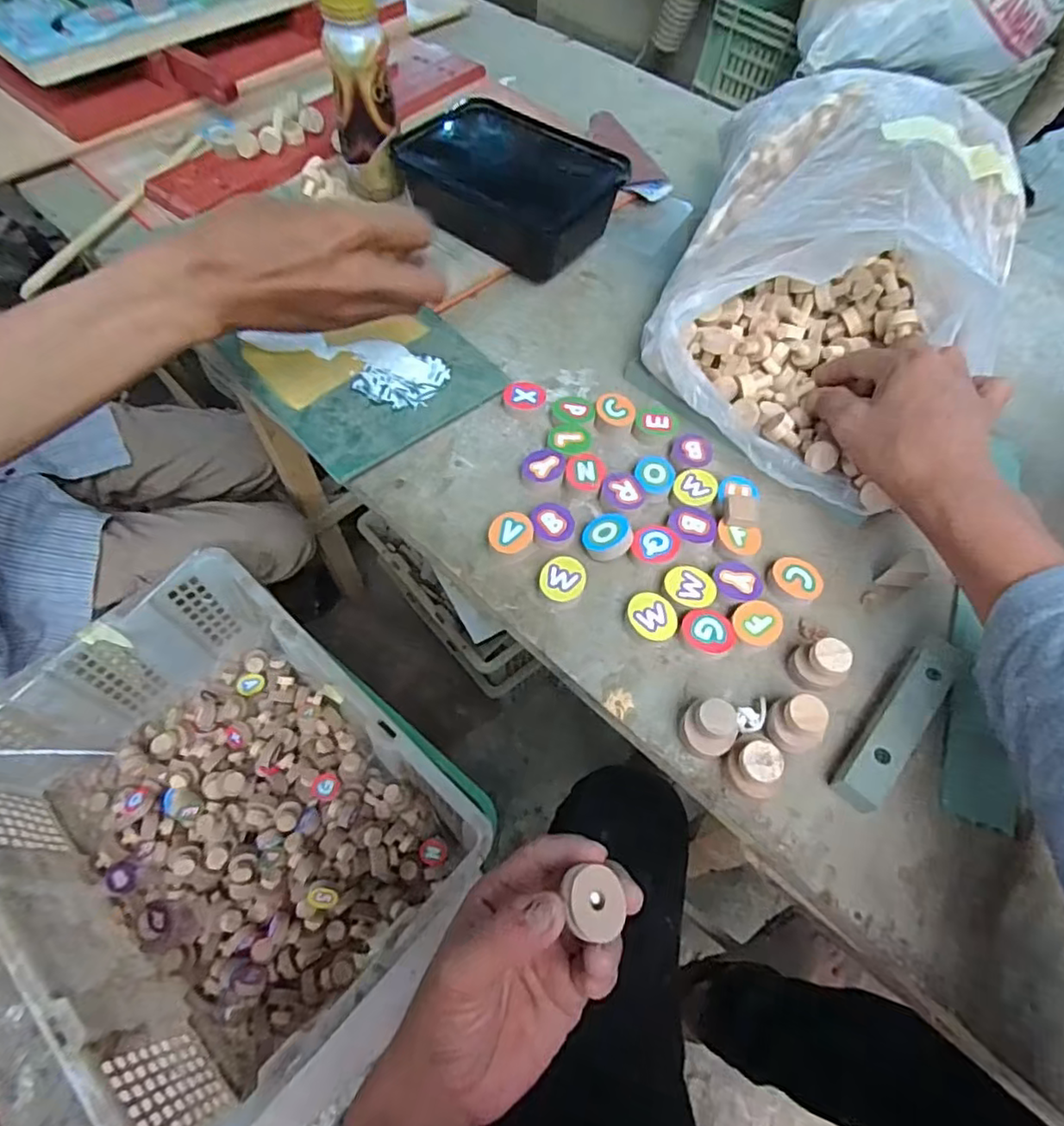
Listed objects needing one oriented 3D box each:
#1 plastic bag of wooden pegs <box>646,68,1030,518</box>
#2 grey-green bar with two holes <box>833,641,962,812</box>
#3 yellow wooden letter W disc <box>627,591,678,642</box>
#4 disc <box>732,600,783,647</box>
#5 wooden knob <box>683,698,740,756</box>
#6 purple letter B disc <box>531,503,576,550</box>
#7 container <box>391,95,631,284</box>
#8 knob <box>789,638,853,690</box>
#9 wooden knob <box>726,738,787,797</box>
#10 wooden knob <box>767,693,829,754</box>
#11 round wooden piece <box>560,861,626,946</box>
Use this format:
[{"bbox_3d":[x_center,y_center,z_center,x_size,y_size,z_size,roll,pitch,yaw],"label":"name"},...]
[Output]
[{"bbox_3d":[0.205,-0.201,0.415,0.195,0.125,0.262,27,62,13],"label":"plastic bag of wooden pegs"},{"bbox_3d":[0.196,0.086,0.329,0.022,0.018,0.109,39,65,19],"label":"grey-green bar with two holes"},{"bbox_3d":[0.070,0.033,0.360,0.030,0.011,0.027,24,61,11],"label":"yellow wooden letter W disc"},{"bbox_3d":[0.130,0.037,0.357,0.026,0.011,0.029,38,65,18],"label":"disc"},{"bbox_3d":[0.092,0.087,0.320,0.024,0.028,0.025,4,59,0],"label":"wooden knob"},{"bbox_3d":[0.013,-0.023,0.386,0.027,0.009,0.030,8,59,2],"label":"purple letter B disc"},{"bbox_3d":[-0.018,-0.309,0.508,0.162,0.067,0.119,37,64,17],"label":"container"},{"bbox_3d":[0.160,0.056,0.340,0.022,0.027,0.027,-29,65,-18],"label":"knob"},{"bbox_3d":[0.112,0.104,0.311,0.021,0.029,0.024,7,59,1],"label":"wooden knob"},{"bbox_3d":[0.138,0.086,0.319,0.025,0.030,0.024,1,59,-2],"label":"wooden knob"},{"bbox_3d":[0.028,0.152,0.278,0.027,0.012,0.025,9,67,-15],"label":"round wooden piece"}]

